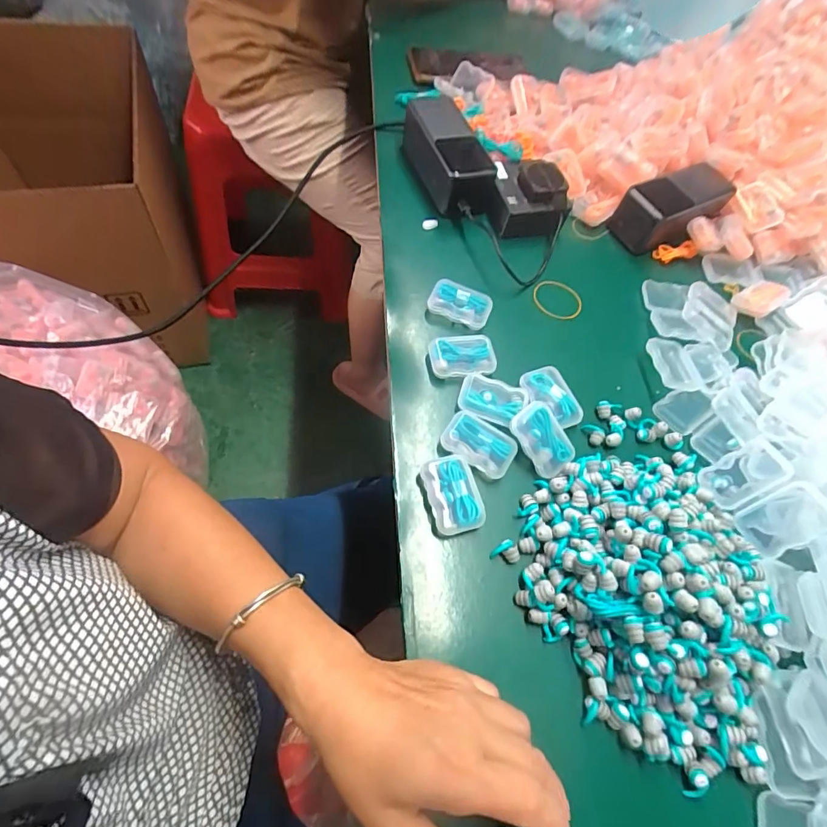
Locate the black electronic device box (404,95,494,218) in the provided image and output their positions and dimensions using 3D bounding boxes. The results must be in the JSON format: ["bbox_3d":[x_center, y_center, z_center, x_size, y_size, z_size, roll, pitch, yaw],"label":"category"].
[{"bbox_3d":[0.036,-0.269,0.487,0.056,0.054,0.151,-10,65,-15],"label":"black electronic device box"}]

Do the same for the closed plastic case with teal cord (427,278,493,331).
[{"bbox_3d":[0.041,-0.098,0.414,0.055,0.014,0.032,22,61,2],"label":"closed plastic case with teal cord"}]

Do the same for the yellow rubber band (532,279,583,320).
[{"bbox_3d":[0.140,-0.111,0.448,0.049,0.004,0.040,21,72,2],"label":"yellow rubber band"}]

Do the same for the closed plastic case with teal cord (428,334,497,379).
[{"bbox_3d":[0.040,-0.048,0.389,0.053,0.016,0.038,-3,63,-11],"label":"closed plastic case with teal cord"}]

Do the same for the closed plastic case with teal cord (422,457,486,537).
[{"bbox_3d":[0.029,0.058,0.331,0.037,0.013,0.054,-10,64,-15],"label":"closed plastic case with teal cord"}]

